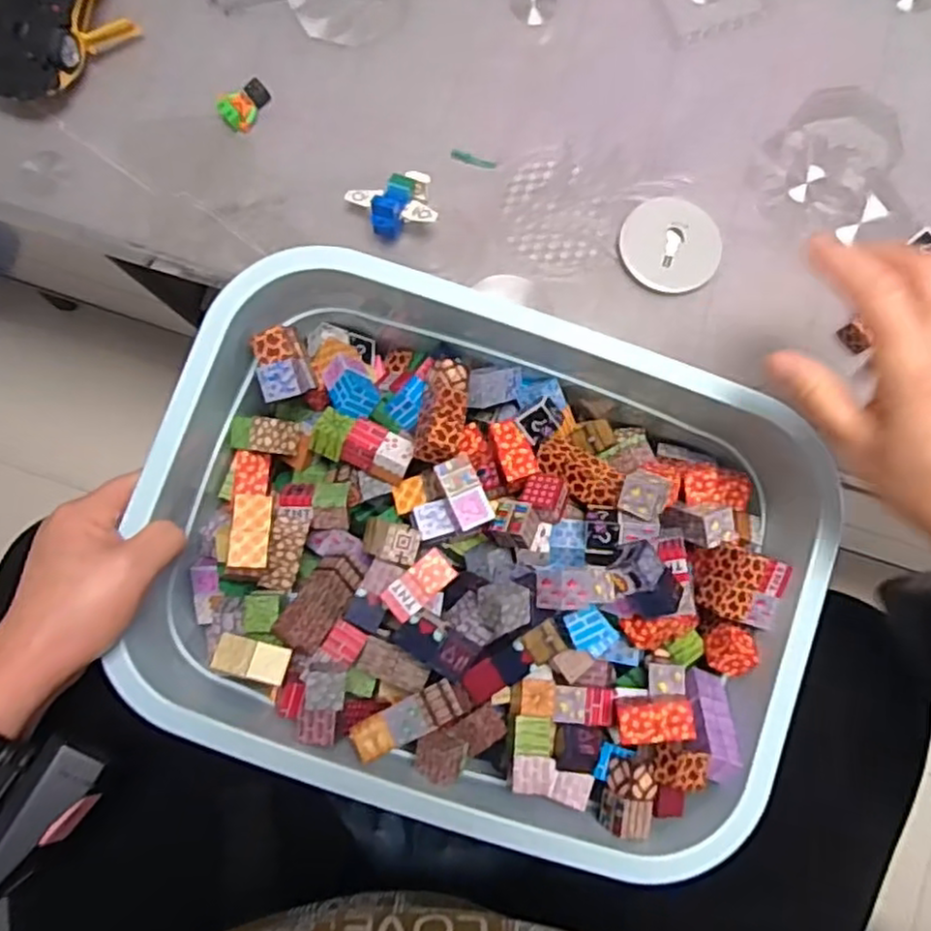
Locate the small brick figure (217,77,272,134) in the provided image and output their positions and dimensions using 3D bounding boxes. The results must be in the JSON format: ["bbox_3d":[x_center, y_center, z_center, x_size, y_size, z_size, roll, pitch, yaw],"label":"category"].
[{"bbox_3d":[-0.151,-0.246,0.473,0.021,0.015,0.036,31,85,2],"label":"small brick figure"}]

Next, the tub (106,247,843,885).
[{"bbox_3d":[0.014,0.050,0.422,0.370,0.098,0.306,17,85,1],"label":"tub"}]

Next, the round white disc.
[{"bbox_3d":[0.137,-0.147,0.466,0.065,0.007,0.063,0,85,0],"label":"round white disc"}]

